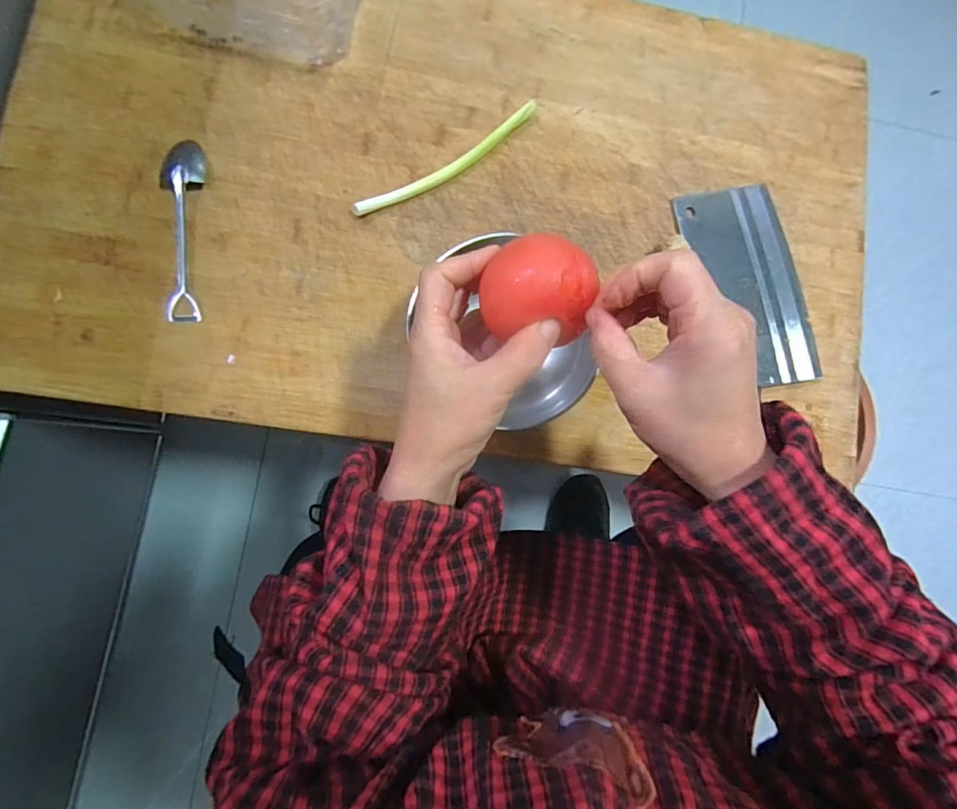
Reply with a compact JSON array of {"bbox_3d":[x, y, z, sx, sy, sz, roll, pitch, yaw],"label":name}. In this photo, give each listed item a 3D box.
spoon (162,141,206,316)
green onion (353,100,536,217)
[{"bbox_3d":[-0.237,-0.141,0.379,0.028,0.011,0.153,-1,83,-7],"label":"spoon"},{"bbox_3d":[-0.024,-0.208,0.411,0.186,0.015,0.017,-35,88,-9],"label":"green onion"}]

